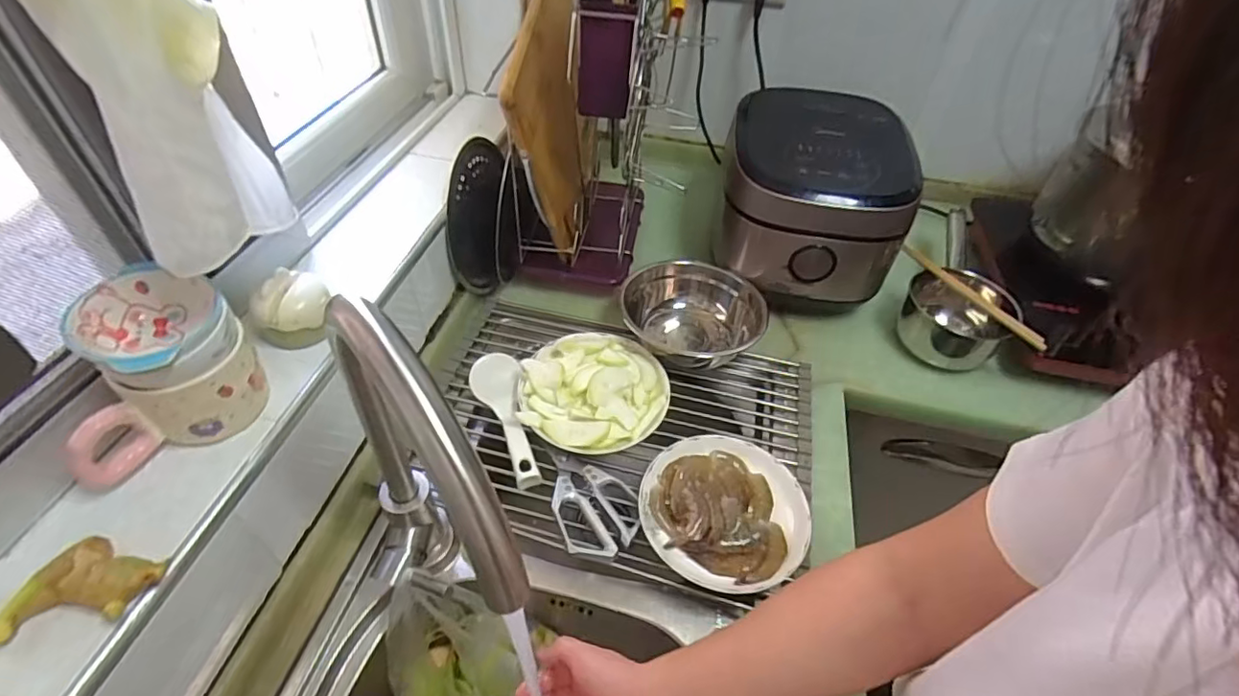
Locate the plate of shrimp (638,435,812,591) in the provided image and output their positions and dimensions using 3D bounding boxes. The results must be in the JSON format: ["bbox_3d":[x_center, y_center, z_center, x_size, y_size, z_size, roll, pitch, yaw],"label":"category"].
[{"bbox_3d":[0.112,0.174,0.619,0.168,0.032,0.179,4,47,-4],"label":"plate of shrimp"}]

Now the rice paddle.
[{"bbox_3d":[-0.134,0.076,0.684,0.059,0.025,0.195,-12,50,-18],"label":"rice paddle"}]

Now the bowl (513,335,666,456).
[{"bbox_3d":[-0.031,0.049,0.705,0.173,0.055,0.175,4,47,-4],"label":"bowl"}]

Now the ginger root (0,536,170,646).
[{"bbox_3d":[-0.347,0.161,0.367,0.075,0.021,0.071,16,47,8],"label":"ginger root"}]

